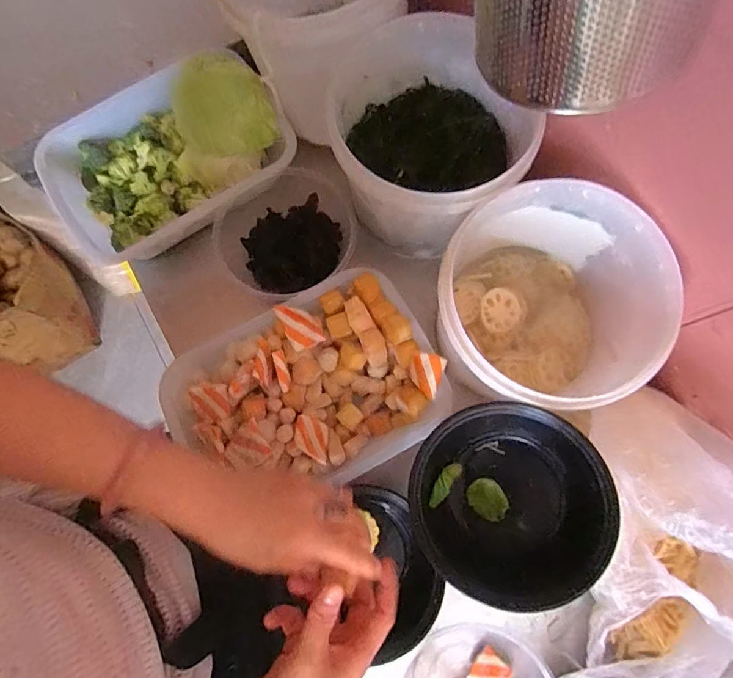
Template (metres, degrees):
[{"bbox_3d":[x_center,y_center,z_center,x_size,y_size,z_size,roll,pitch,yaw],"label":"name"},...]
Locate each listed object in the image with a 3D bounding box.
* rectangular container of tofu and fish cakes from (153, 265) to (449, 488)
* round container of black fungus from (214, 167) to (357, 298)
[{"bbox_3d":[-0.066,0.057,0.527,0.286,0.075,0.198,-28,79,-6],"label":"rectangular container of tofu and fish cakes"},{"bbox_3d":[-0.098,-0.127,0.587,0.174,0.067,0.160,-32,80,-6],"label":"round container of black fungus"}]

